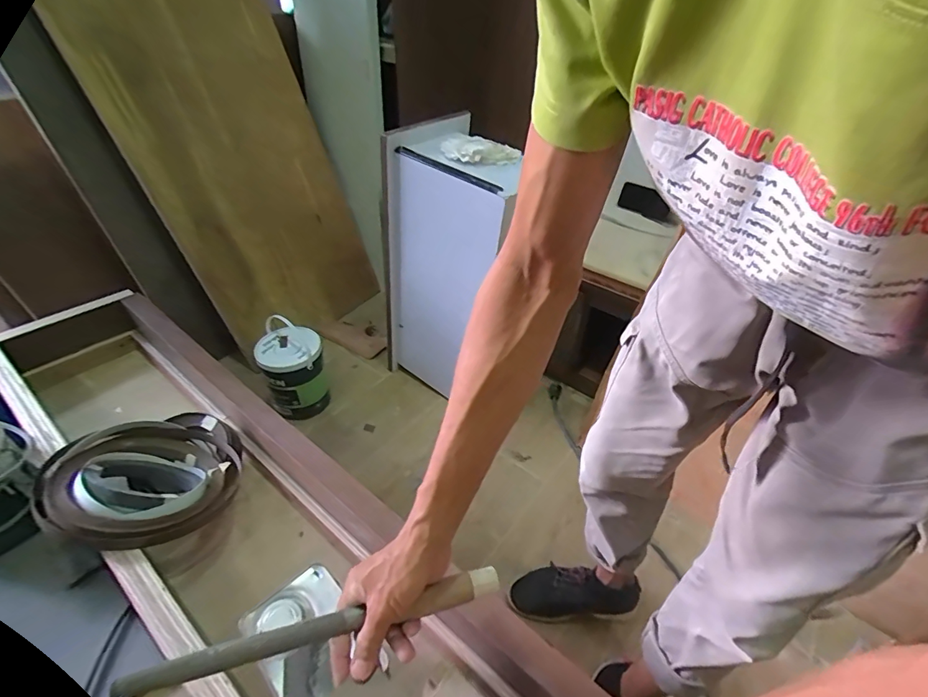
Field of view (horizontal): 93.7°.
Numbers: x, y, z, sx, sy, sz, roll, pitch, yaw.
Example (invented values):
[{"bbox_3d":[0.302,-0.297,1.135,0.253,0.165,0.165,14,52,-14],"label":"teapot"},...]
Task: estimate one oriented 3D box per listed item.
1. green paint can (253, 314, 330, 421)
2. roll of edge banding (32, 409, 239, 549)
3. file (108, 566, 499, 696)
[{"bbox_3d":[-0.476,0.065,1.219,0.161,0.261,0.153,2,40,-1],"label":"green paint can"},{"bbox_3d":[-0.530,0.215,0.737,0.268,0.070,0.287,16,21,-26],"label":"roll of edge banding"},{"bbox_3d":[-0.118,0.243,0.381,0.311,0.019,0.022,-7,41,-16],"label":"file"}]

